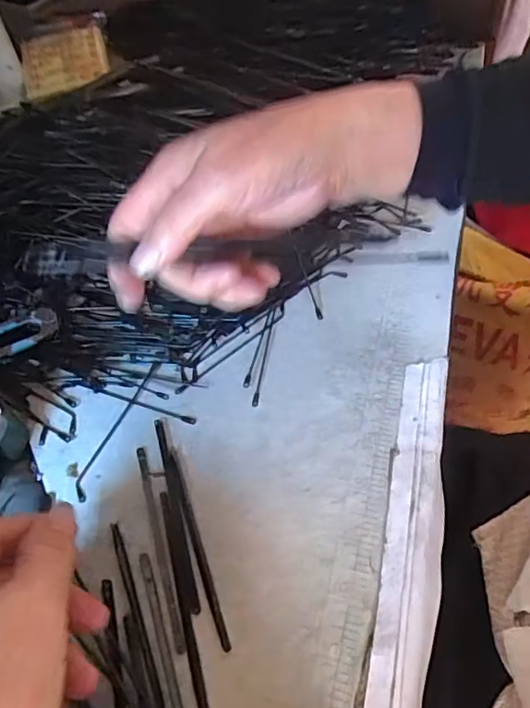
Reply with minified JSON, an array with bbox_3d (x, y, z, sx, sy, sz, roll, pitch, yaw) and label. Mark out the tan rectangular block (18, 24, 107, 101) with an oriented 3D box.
[{"bbox_3d":[-0.177,-0.257,0.488,0.075,0.010,0.059,-17,82,1],"label":"tan rectangular block"}]

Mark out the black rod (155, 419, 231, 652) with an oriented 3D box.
[{"bbox_3d":[-0.037,0.081,0.266,0.005,0.005,0.117,-20,55,-8],"label":"black rod"}]

